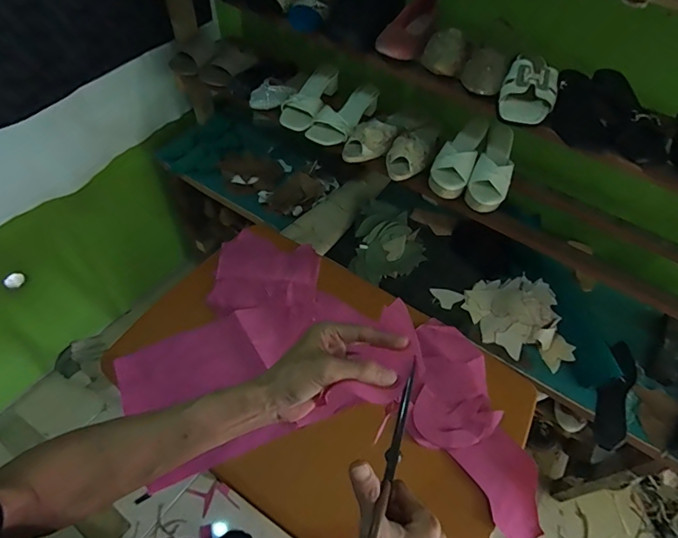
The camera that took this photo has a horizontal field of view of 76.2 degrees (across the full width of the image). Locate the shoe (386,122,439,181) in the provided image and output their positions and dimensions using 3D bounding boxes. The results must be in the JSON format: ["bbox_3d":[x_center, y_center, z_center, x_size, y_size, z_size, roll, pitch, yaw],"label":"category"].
[{"bbox_3d":[0.176,-0.294,1.005,0.094,0.061,0.219,20,54,10],"label":"shoe"}]

